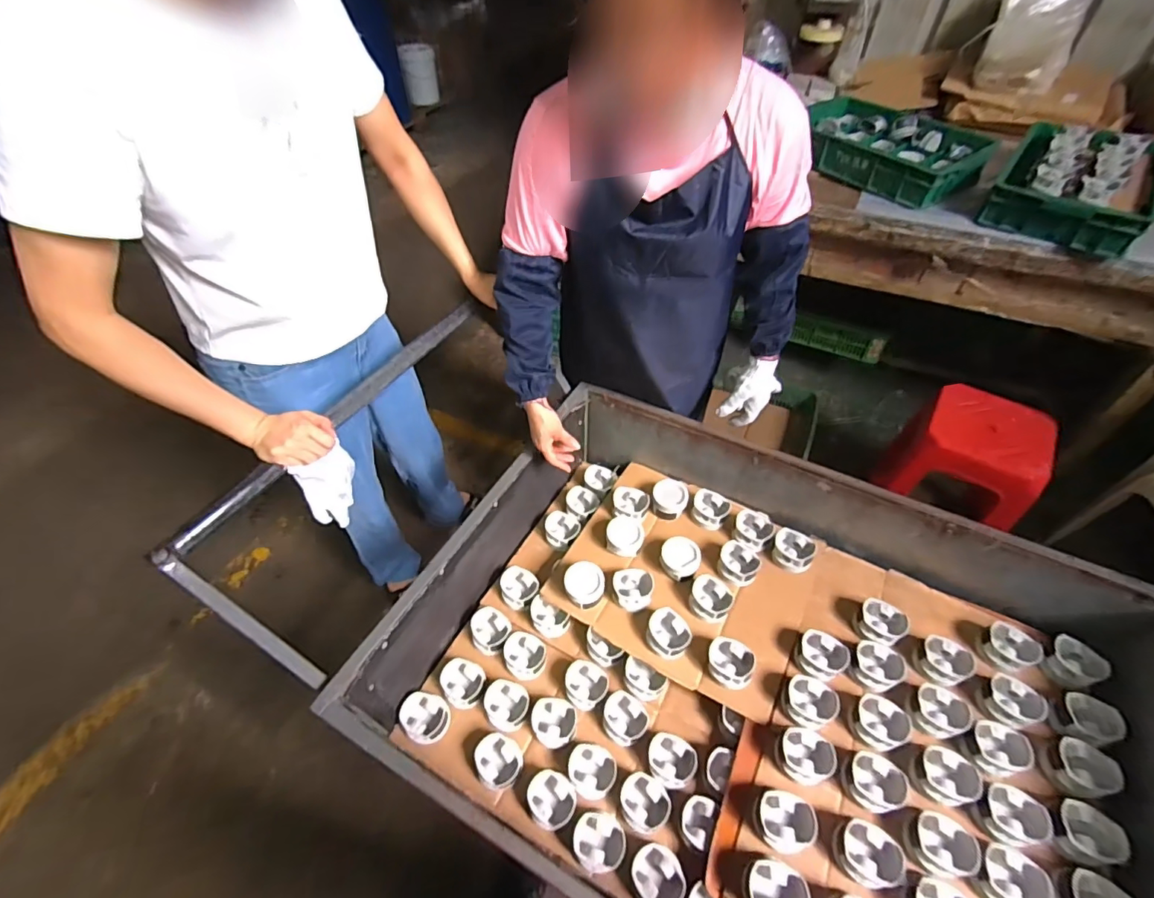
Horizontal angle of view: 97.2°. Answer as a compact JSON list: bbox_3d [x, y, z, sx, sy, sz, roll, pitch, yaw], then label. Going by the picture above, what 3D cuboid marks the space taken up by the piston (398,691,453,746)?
[{"bbox_3d":[-0.266,0.472,0.896,0.072,0.043,0.089,-35,57,-27],"label":"piston"}]

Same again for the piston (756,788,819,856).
[{"bbox_3d":[0.303,0.543,0.744,0.081,0.045,0.076,-12,50,-10],"label":"piston"}]

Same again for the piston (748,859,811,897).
[{"bbox_3d":[0.270,0.605,0.694,0.081,0.053,0.072,10,49,9],"label":"piston"}]

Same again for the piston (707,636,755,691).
[{"bbox_3d":[0.269,0.373,0.888,0.074,0.045,0.084,1,49,2],"label":"piston"}]

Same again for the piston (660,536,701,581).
[{"bbox_3d":[0.205,0.222,1.017,0.075,0.049,0.080,0,49,0],"label":"piston"}]

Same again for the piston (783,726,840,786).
[{"bbox_3d":[0.354,0.476,0.788,0.070,0.051,0.074,0,49,0],"label":"piston"}]

